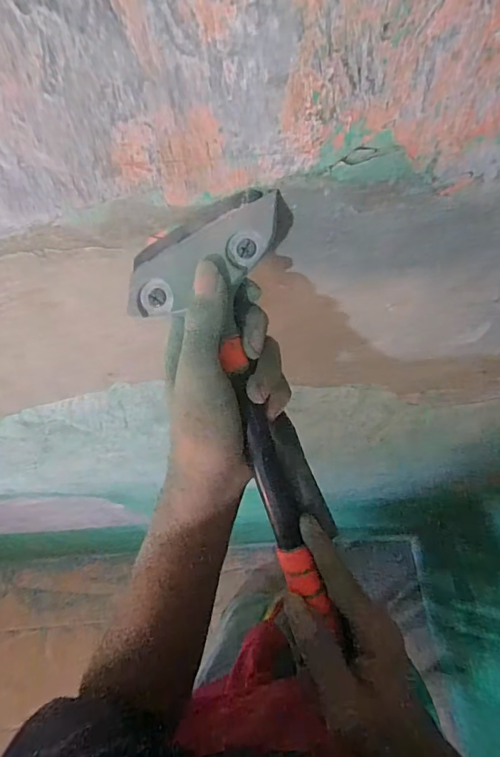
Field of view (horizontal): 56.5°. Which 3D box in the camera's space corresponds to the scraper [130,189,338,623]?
[{"bbox_3d":[-0.001,0.025,0.287,0.098,0.031,0.251,-14,100,-5],"label":"scraper"}]

